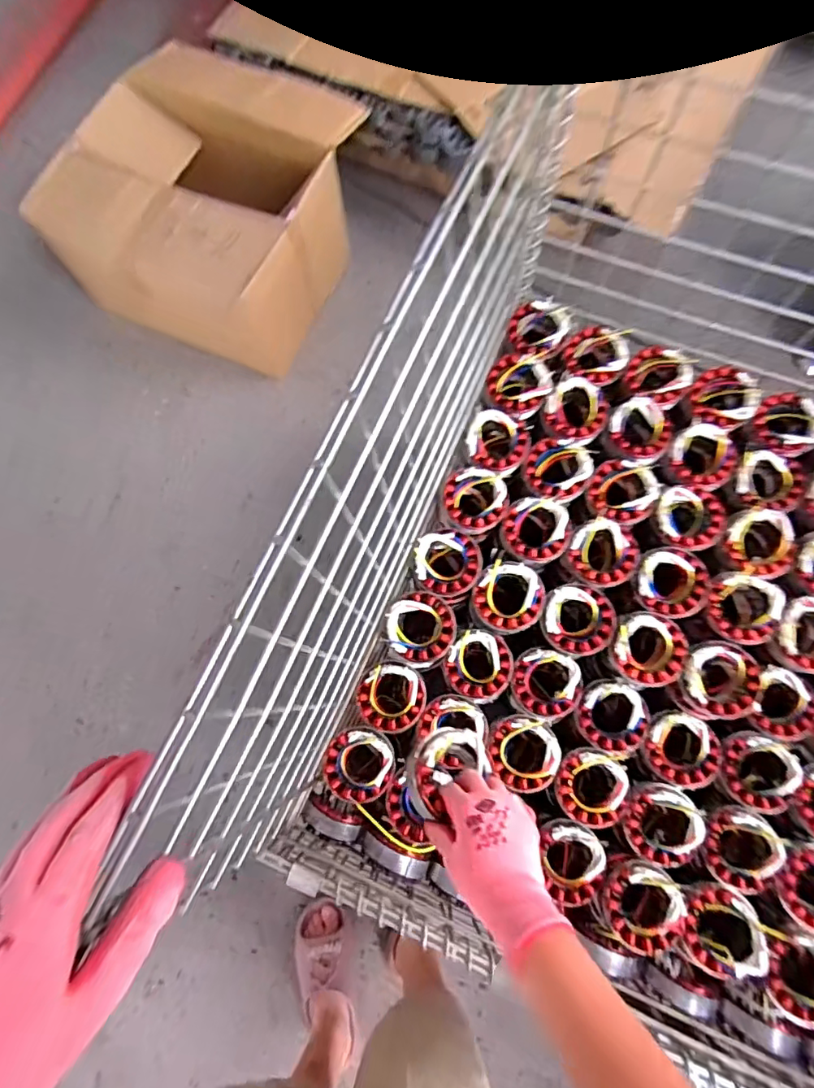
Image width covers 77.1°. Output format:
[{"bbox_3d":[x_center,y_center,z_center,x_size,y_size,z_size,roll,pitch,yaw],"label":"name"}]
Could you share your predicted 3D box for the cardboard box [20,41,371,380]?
[{"bbox_3d":[-0.413,-0.754,1.142,0.498,0.273,0.580,21,77,7],"label":"cardboard box"}]

